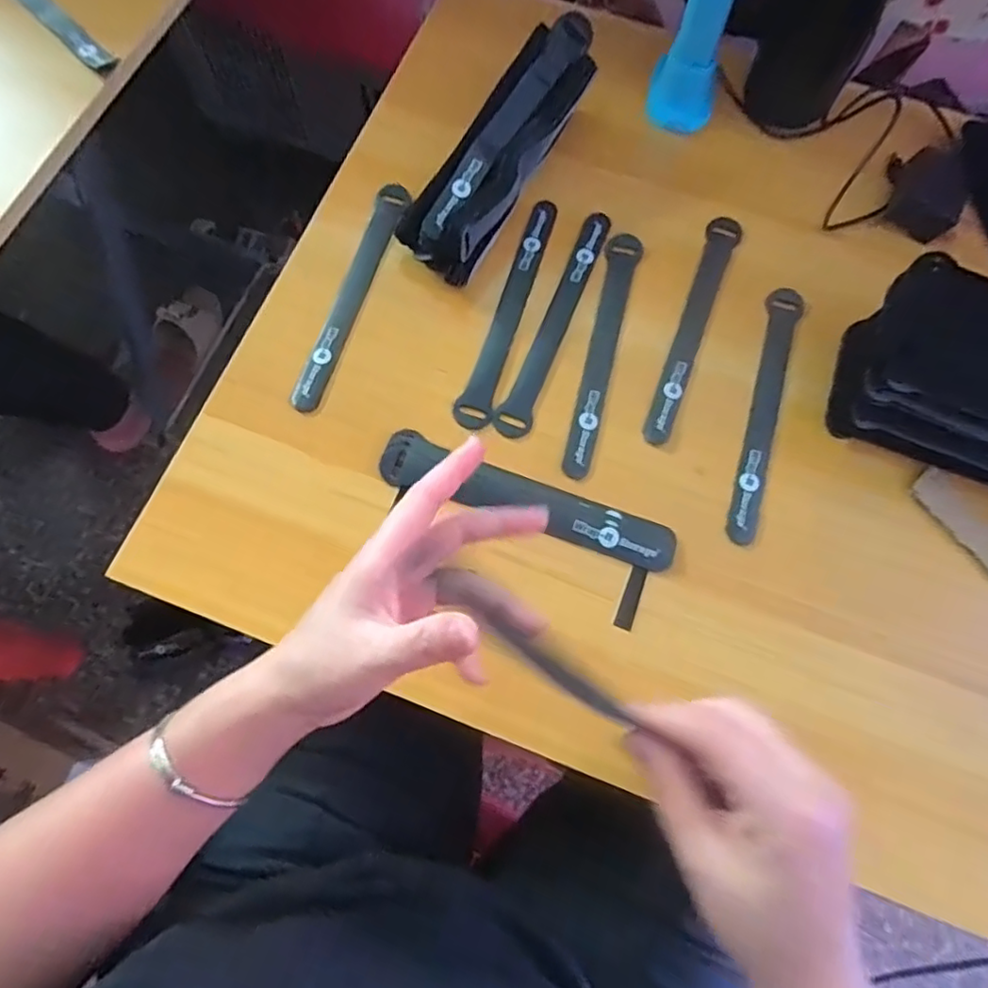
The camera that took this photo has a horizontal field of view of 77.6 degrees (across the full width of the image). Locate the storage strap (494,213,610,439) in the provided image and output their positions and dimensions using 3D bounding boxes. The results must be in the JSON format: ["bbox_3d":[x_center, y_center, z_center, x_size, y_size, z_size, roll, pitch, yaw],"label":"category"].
[{"bbox_3d":[0.047,-0.130,0.449,0.022,0.004,0.204,21,70,5],"label":"storage strap"}]

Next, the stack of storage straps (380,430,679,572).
[{"bbox_3d":[0.021,0.005,0.398,0.195,0.007,0.040,22,70,6],"label":"stack of storage straps"}]

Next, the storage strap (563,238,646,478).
[{"bbox_3d":[0.078,-0.106,0.441,0.024,0.005,0.200,16,69,3],"label":"storage strap"}]

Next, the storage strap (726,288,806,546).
[{"bbox_3d":[0.189,-0.061,0.429,0.025,0.005,0.202,19,70,5],"label":"storage strap"}]

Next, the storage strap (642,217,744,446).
[{"bbox_3d":[0.147,-0.127,0.452,0.025,0.004,0.206,23,70,6],"label":"storage strap"}]

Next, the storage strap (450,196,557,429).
[{"bbox_3d":[0.014,-0.139,0.451,0.024,0.004,0.201,18,70,4],"label":"storage strap"}]

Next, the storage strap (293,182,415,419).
[{"bbox_3d":[-0.103,-0.150,0.454,0.023,0.005,0.201,19,70,-9],"label":"storage strap"}]

